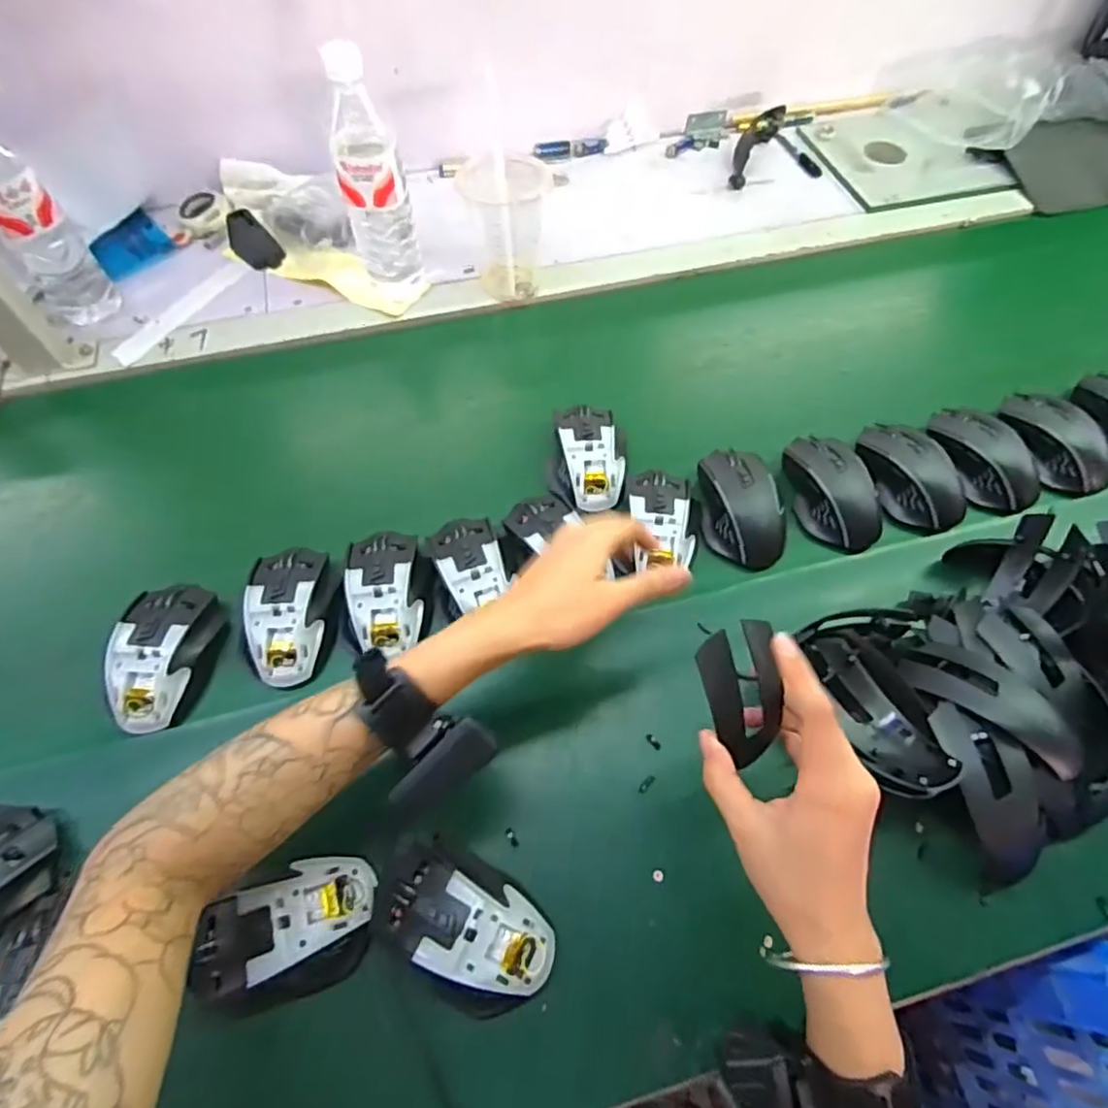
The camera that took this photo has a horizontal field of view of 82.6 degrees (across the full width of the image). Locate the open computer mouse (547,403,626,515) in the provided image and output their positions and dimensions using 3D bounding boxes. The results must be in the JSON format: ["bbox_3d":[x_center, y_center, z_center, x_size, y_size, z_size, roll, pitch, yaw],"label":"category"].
[{"bbox_3d":[0.033,-0.092,0.596,0.070,0.029,0.103,3,62,1],"label":"open computer mouse"}]

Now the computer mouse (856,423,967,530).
[{"bbox_3d":[0.330,-0.078,0.586,0.066,0.039,0.118,-11,63,-7],"label":"computer mouse"}]

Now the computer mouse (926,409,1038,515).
[{"bbox_3d":[0.406,-0.092,0.596,0.063,0.034,0.116,-22,65,-12],"label":"computer mouse"}]

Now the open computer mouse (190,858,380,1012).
[{"bbox_3d":[-0.169,0.238,0.394,0.107,0.030,0.072,-14,63,-8],"label":"open computer mouse"}]

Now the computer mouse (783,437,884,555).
[{"bbox_3d":[0.258,-0.061,0.581,0.067,0.037,0.116,-8,62,-5],"label":"computer mouse"}]

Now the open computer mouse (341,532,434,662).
[{"bbox_3d":[-0.139,0.030,0.524,0.074,0.033,0.111,-4,62,-3],"label":"open computer mouse"}]

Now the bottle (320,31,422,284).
[{"bbox_3d":[-0.181,-0.362,0.638,0.064,0.224,0.057,-13,63,-8],"label":"bottle"}]

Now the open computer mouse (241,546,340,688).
[{"bbox_3d":[-0.212,0.047,0.517,0.070,0.032,0.114,-5,62,-3],"label":"open computer mouse"}]

